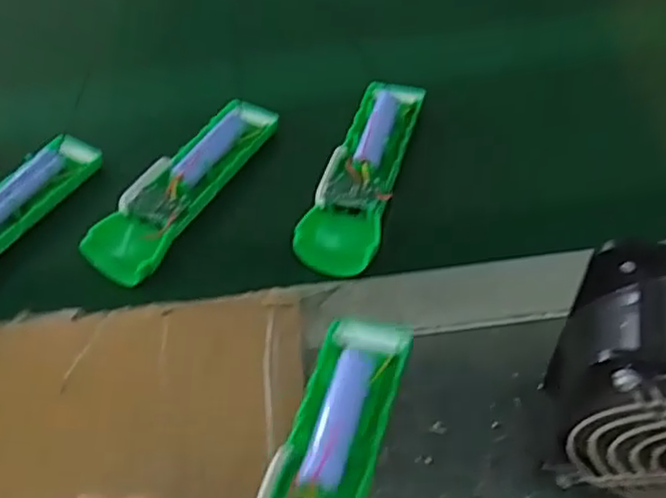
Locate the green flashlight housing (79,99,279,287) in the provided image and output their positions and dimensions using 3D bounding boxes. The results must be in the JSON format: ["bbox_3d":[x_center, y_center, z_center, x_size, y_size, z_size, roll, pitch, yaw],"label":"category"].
[{"bbox_3d":[-0.098,-0.044,0.477,0.050,0.023,0.156,30,63,21],"label":"green flashlight housing"}]

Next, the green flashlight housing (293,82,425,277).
[{"bbox_3d":[0.020,-0.051,0.470,0.048,0.028,0.147,13,58,12],"label":"green flashlight housing"}]

